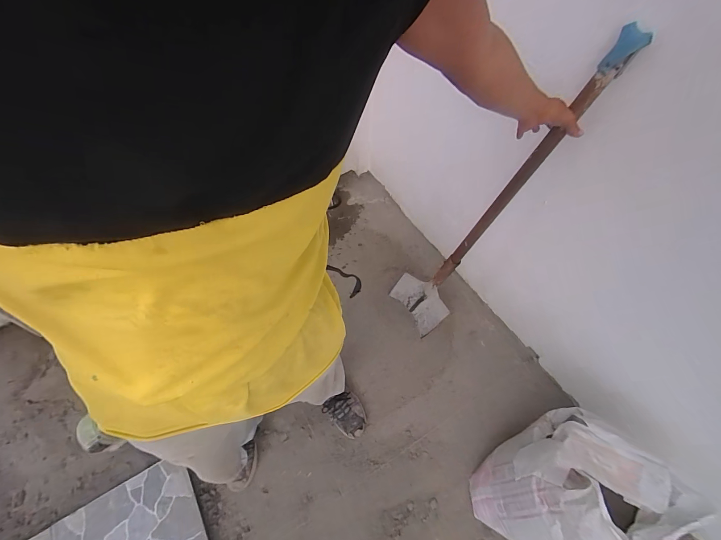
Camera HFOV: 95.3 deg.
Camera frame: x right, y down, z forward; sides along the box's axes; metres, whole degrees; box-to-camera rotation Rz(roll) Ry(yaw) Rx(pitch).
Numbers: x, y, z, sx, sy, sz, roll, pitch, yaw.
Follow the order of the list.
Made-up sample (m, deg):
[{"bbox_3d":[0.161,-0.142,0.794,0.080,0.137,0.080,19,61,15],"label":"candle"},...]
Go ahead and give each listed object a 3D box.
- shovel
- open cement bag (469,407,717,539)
[{"bbox_3d":[0.327,-0.117,0.925,0.126,0.975,0.177,-5,56,-24],"label":"shovel"},{"bbox_3d":[0.524,0.568,0.851,0.303,0.381,0.290,-37,66,-20],"label":"open cement bag"}]

